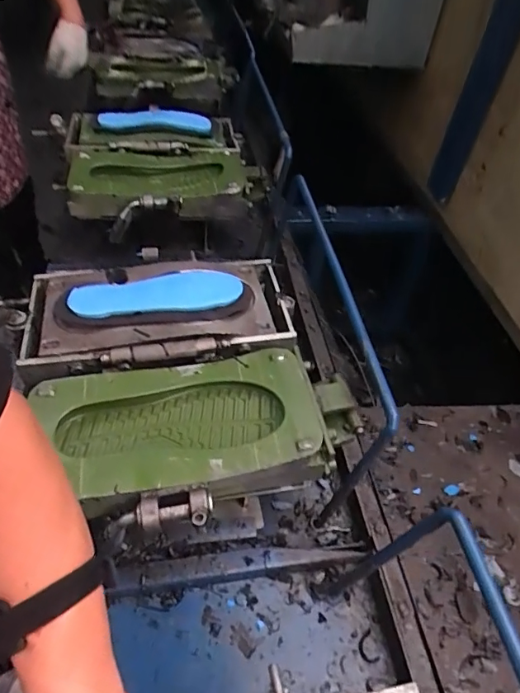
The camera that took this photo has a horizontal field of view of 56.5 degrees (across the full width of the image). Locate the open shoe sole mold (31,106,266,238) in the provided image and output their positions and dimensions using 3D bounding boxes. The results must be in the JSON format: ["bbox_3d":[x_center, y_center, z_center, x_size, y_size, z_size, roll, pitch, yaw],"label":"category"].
[{"bbox_3d":[-0.204,-0.370,0.974,0.374,0.138,0.347,-6,38,-15],"label":"open shoe sole mold"}]

